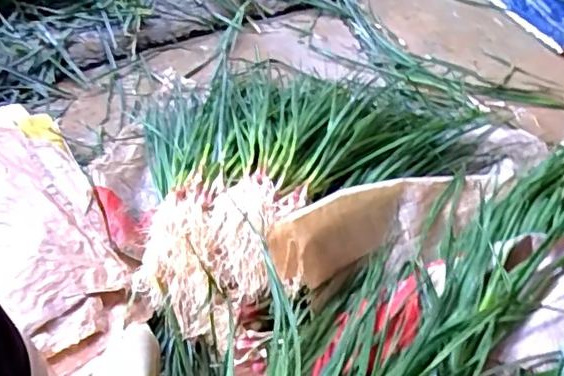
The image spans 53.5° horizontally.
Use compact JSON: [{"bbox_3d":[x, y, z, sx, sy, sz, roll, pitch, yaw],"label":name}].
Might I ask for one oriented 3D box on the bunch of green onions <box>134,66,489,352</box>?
[{"bbox_3d":[0.009,-0.129,1.034,0.751,0.187,0.596,-30,56,-27],"label":"bunch of green onions"}]

